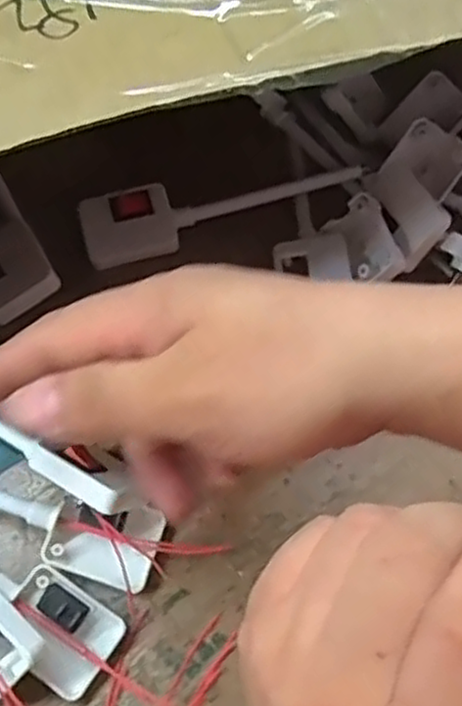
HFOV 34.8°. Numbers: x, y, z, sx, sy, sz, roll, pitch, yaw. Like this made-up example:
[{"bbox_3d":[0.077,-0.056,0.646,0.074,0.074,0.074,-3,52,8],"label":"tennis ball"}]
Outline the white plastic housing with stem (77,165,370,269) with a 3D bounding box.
[{"bbox_3d":[-0.006,-0.083,0.397,0.151,0.019,0.037,-20,67,-10],"label":"white plastic housing with stem"}]

